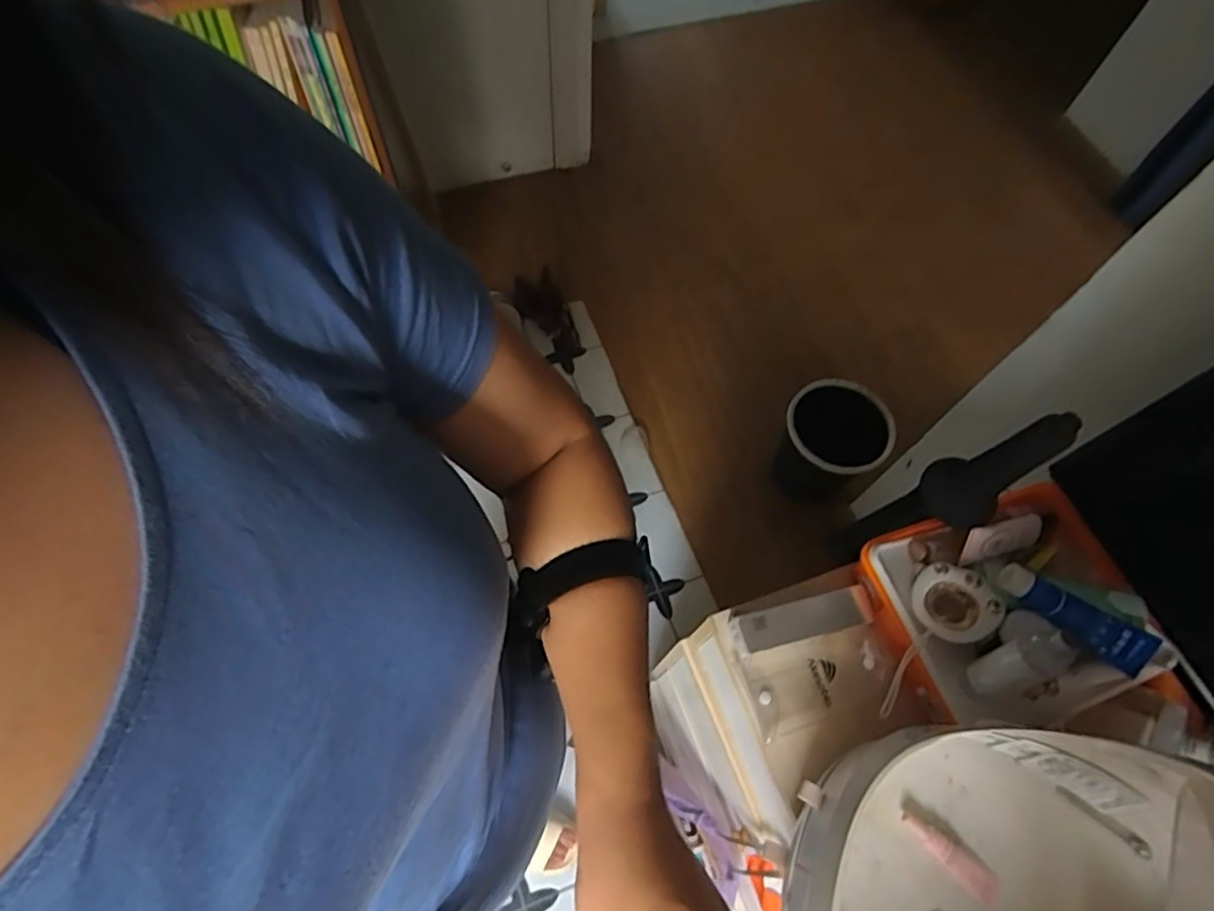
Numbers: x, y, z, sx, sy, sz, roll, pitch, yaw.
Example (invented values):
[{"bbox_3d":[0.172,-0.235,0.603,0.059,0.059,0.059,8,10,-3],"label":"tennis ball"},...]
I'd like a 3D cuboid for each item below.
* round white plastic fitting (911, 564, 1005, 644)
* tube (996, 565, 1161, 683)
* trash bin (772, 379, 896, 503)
[{"bbox_3d":[0.341,0.146,0.602,0.075,0.012,0.068,33,89,24],"label":"round white plastic fitting"},{"bbox_3d":[0.447,0.154,0.584,0.147,0.026,0.039,30,66,12],"label":"tube"},{"bbox_3d":[0.525,-0.005,1.525,0.216,0.329,0.223,1,64,-2],"label":"trash bin"}]

